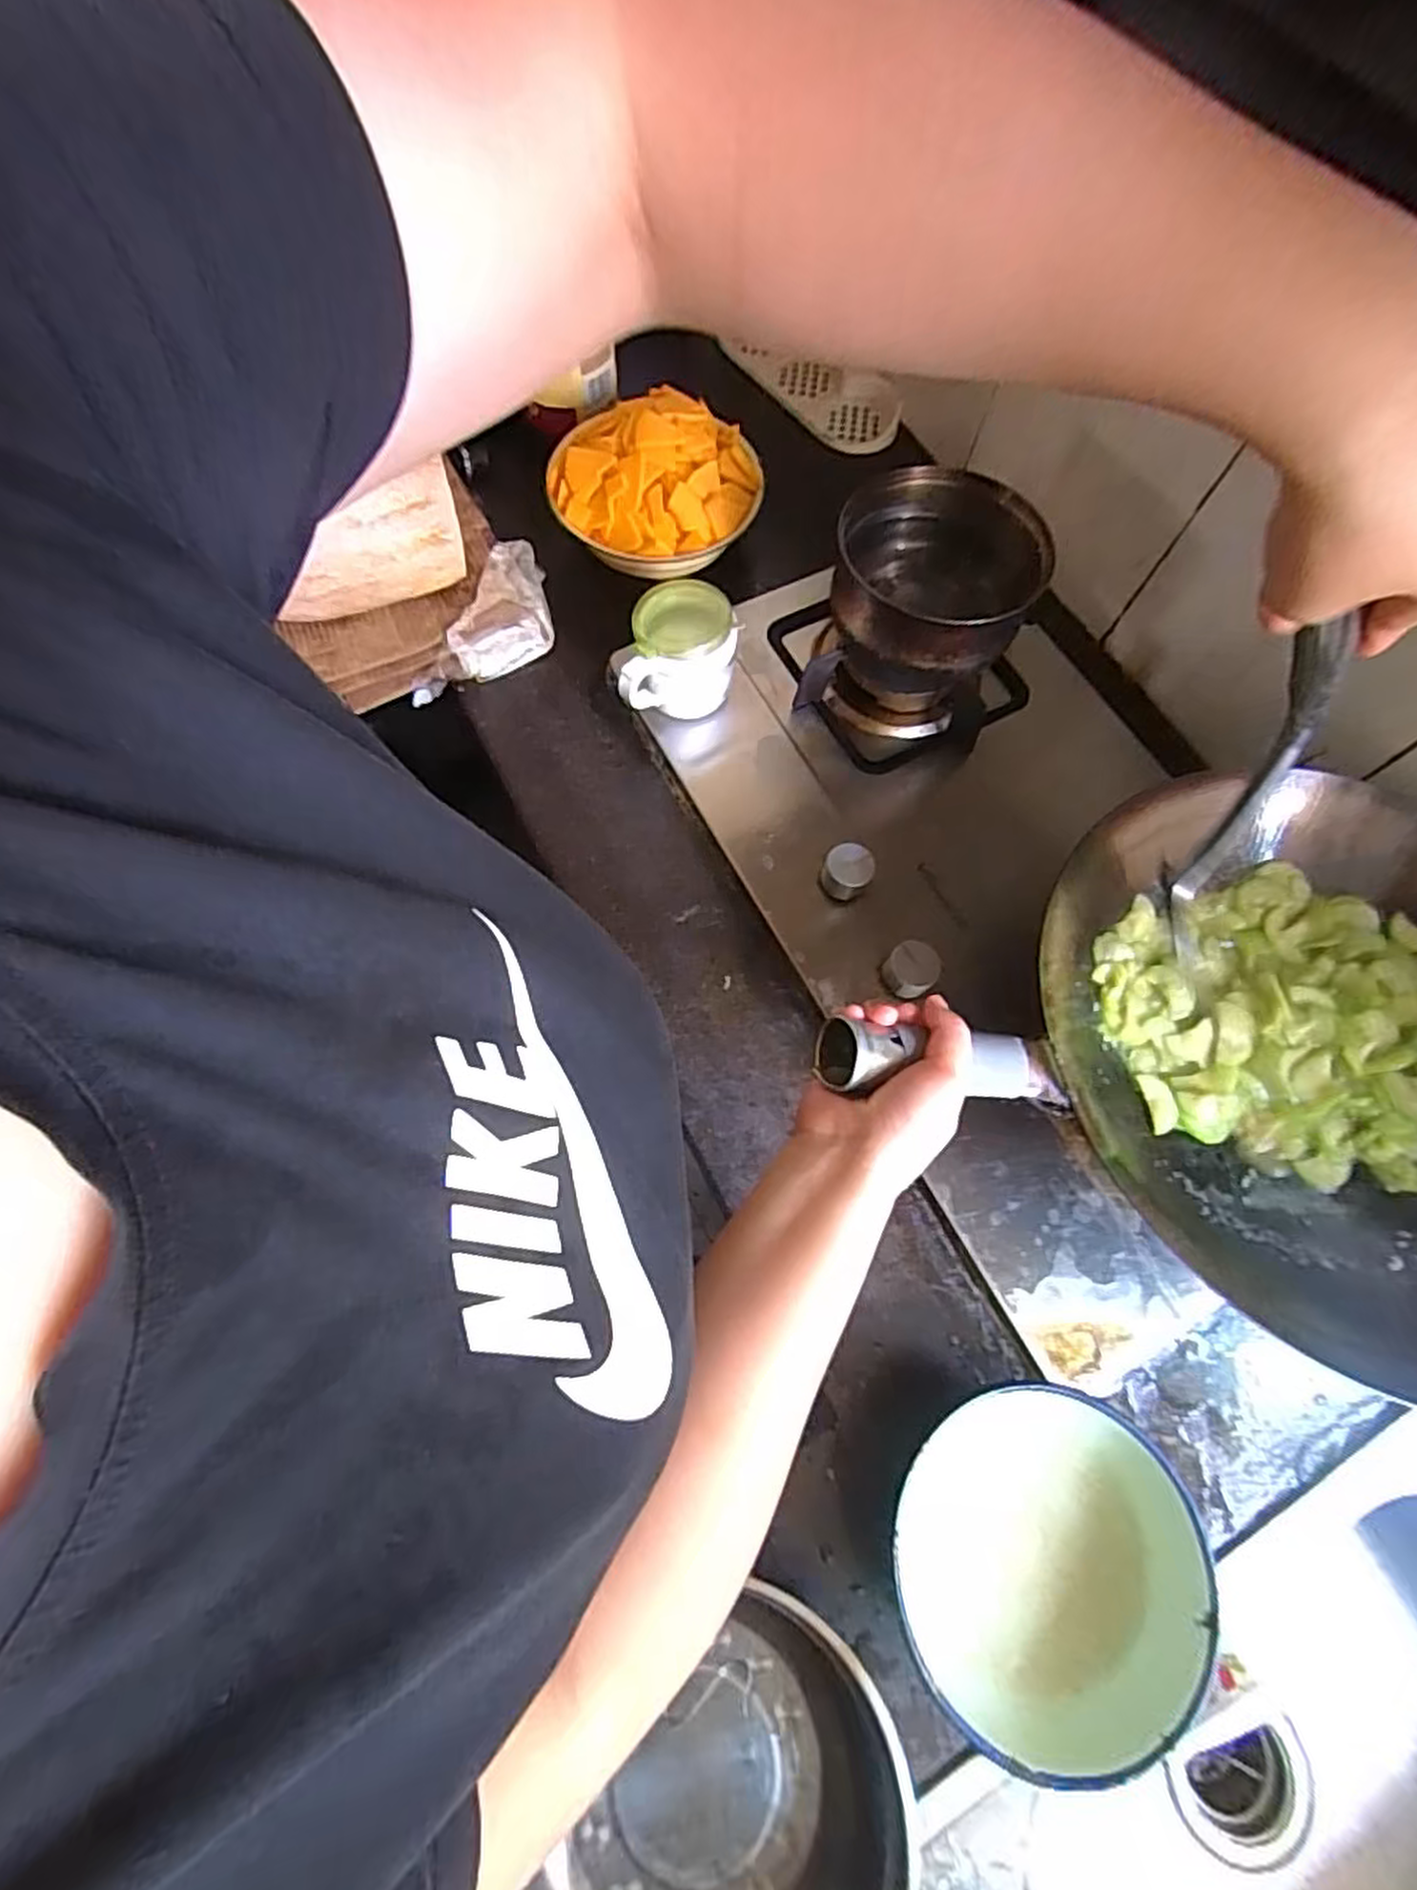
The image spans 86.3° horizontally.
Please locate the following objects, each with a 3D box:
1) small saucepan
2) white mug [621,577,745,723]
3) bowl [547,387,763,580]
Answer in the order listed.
[{"bbox_3d":[0.189,-0.308,0.639,0.158,0.101,0.161,1,69,-2],"label":"small saucepan"},{"bbox_3d":[-0.022,-0.250,0.675,0.088,0.095,0.103,9,69,1],"label":"white mug"},{"bbox_3d":[-0.050,-0.447,0.740,0.189,0.103,0.172,1,69,-2],"label":"bowl"}]

